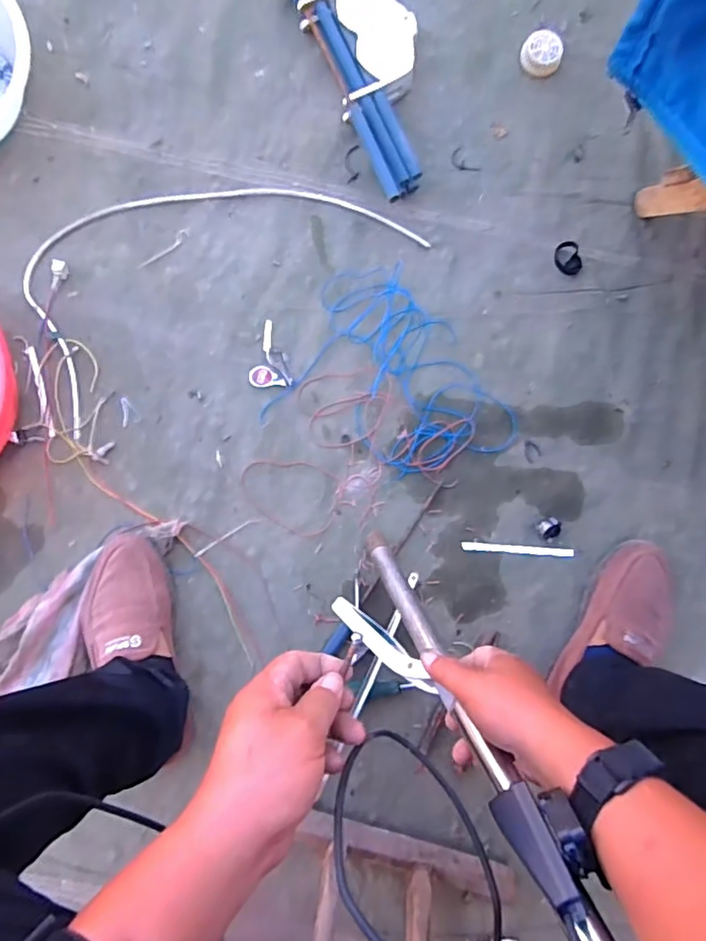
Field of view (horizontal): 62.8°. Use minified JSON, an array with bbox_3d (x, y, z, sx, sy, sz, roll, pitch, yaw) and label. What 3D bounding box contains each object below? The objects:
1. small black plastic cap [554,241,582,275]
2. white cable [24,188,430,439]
[{"bbox_3d":[0.276,-0.272,0.737,0.030,0.018,0.041,-9,86,-3],"label":"small black plastic cap"},{"bbox_3d":[-0.170,-0.264,0.715,0.476,0.030,0.218,-27,91,-9],"label":"white cable"}]

